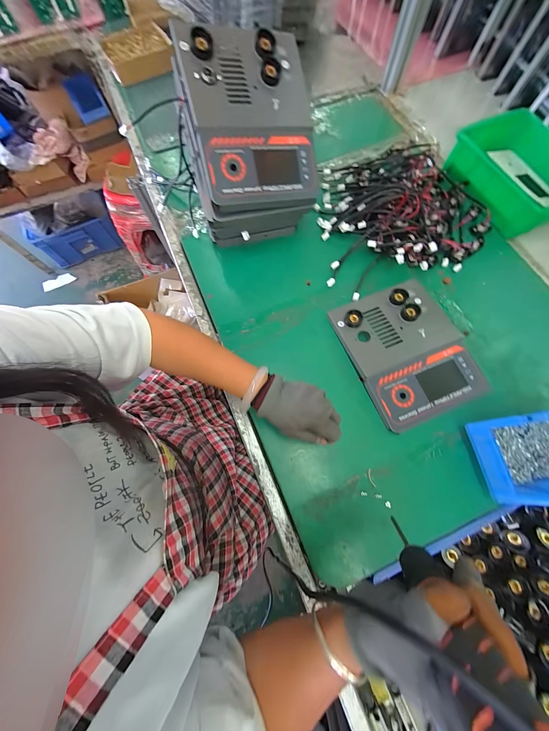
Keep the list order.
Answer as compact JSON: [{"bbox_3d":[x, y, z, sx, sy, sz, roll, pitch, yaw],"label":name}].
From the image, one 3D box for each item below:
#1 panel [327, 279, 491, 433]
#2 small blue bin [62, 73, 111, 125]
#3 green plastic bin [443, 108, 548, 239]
[{"bbox_3d":[0.223,-0.027,0.419,0.185,0.027,0.226,-22,72,-6],"label":"panel"},{"bbox_3d":[-0.710,-1.011,0.941,0.107,0.090,0.122,-27,73,-6],"label":"small blue bin"},{"bbox_3d":[0.498,-0.395,0.508,0.199,0.070,0.245,-28,73,-6],"label":"green plastic bin"}]

